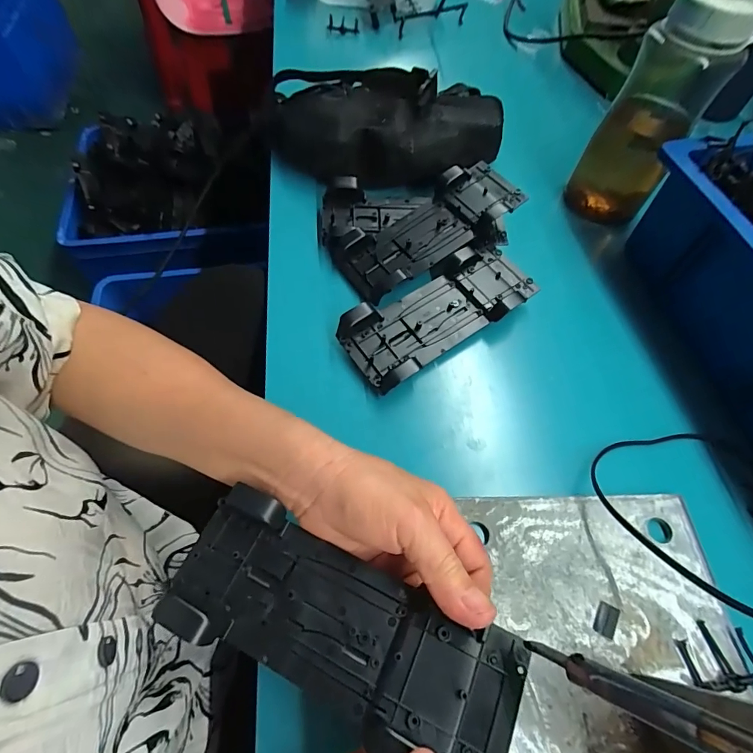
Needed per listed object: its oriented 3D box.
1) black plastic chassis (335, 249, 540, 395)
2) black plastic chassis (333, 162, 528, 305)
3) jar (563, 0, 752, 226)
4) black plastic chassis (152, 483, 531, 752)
[{"bbox_3d":[0.063,-0.062,0.387,0.195,0.032,0.080,-31,66,-18],"label":"black plastic chassis"},{"bbox_3d":[0.056,-0.152,0.421,0.194,0.029,0.075,-31,67,-17],"label":"black plastic chassis"},{"bbox_3d":[0.281,-0.266,0.426,0.086,0.198,0.077,32,65,14],"label":"jar"},{"bbox_3d":[-0.022,0.135,0.223,0.192,0.022,0.074,21,66,15],"label":"black plastic chassis"}]

